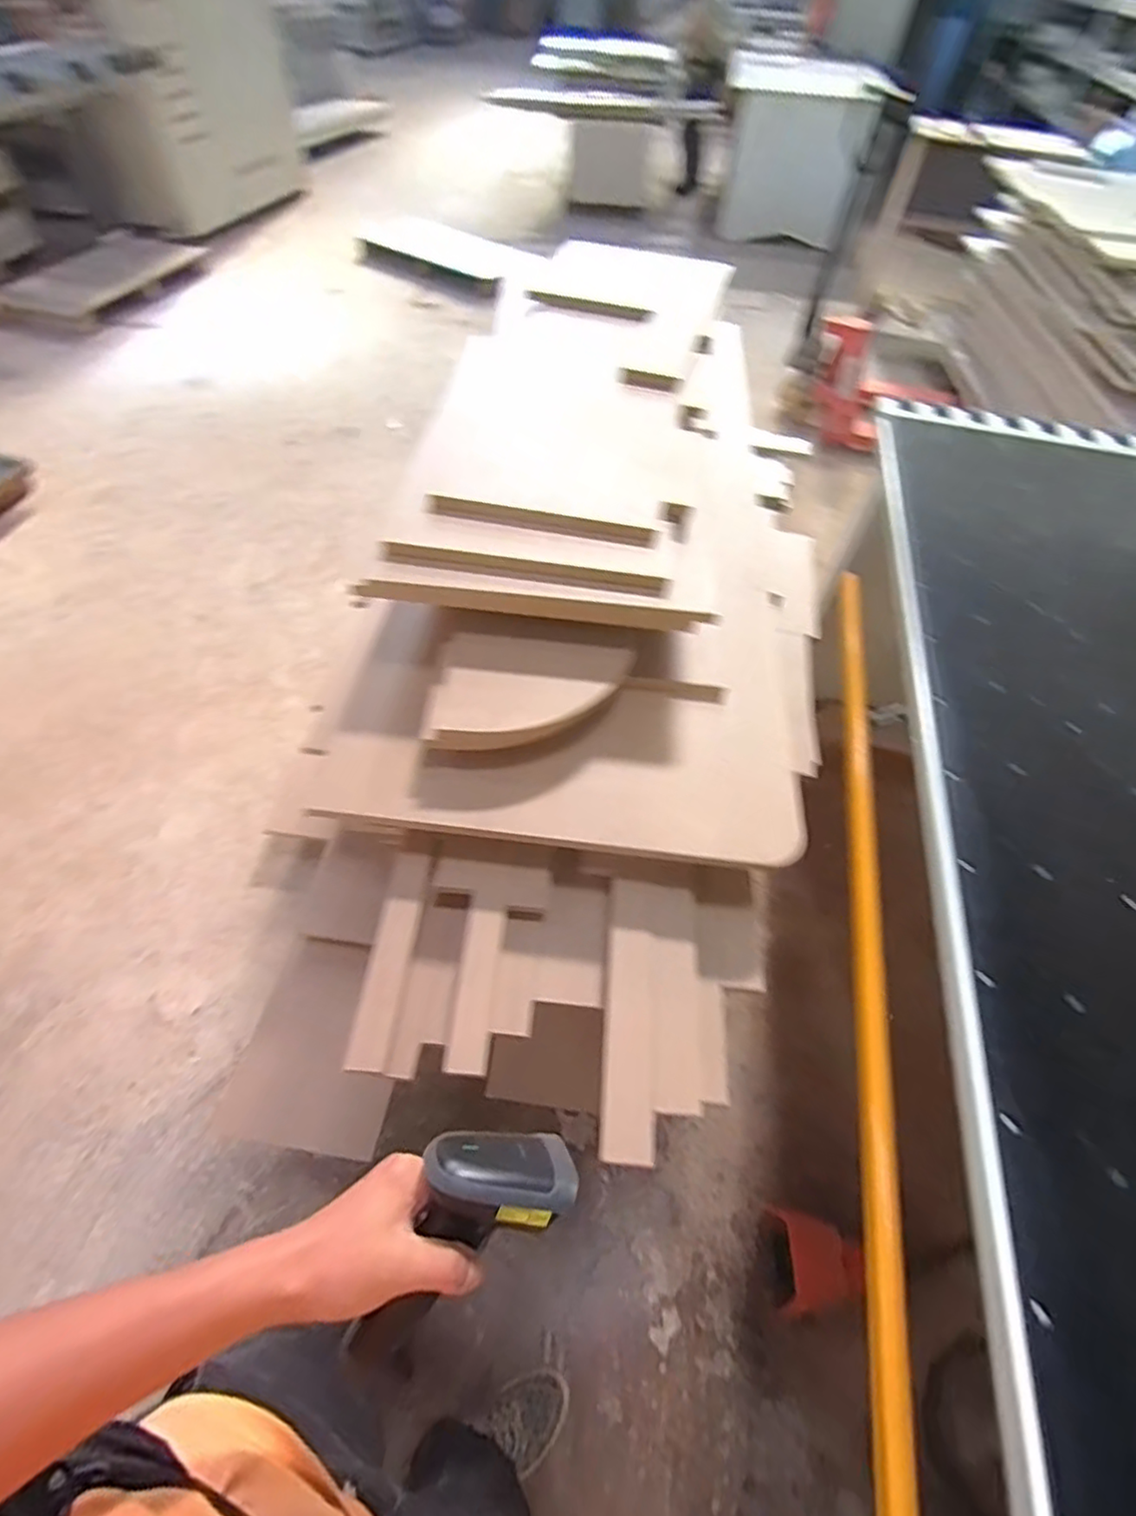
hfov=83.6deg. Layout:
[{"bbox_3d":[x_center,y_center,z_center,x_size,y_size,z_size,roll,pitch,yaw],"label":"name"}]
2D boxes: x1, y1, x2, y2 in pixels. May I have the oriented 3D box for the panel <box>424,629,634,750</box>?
[{"bbox_3d":[-0.044,-0.085,0.813,0.245,0.028,0.171,2,54,-3],"label":"panel"}]

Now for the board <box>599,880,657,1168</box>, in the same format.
[{"bbox_3d":[0.072,0.282,0.720,0.055,0.019,0.300,6,53,0],"label":"board"}]

